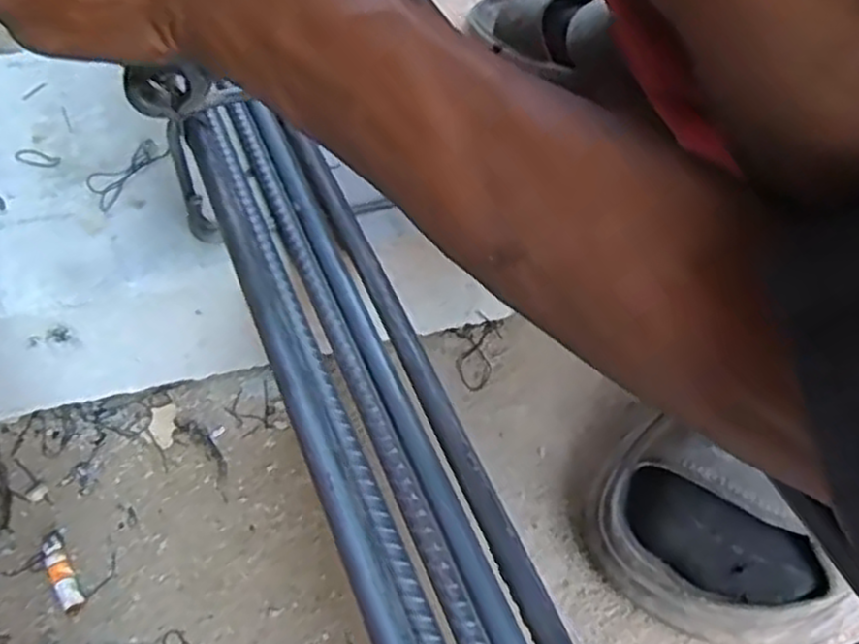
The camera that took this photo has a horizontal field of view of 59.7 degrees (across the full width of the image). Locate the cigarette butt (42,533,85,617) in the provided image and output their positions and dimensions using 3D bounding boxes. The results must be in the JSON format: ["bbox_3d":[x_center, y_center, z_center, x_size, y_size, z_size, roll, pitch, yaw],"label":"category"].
[{"bbox_3d":[-0.156,0.107,0.318,0.009,0.008,0.038,-27,58,-23],"label":"cigarette butt"}]

